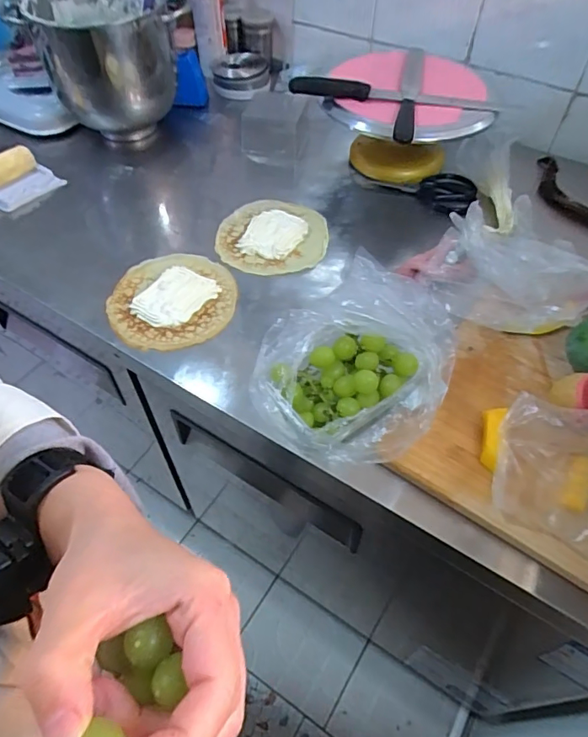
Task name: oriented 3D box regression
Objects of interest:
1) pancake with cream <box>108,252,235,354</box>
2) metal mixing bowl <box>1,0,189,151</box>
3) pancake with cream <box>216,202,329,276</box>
[{"bbox_3d":[-0.170,-0.099,0.700,0.170,0.017,0.175,-8,53,-7],"label":"pancake with cream"},{"bbox_3d":[-0.325,-0.555,0.914,0.231,0.222,0.233,0,53,-1],"label":"metal mixing bowl"},{"bbox_3d":[-0.034,-0.208,0.786,0.165,0.020,0.160,12,53,8],"label":"pancake with cream"}]

